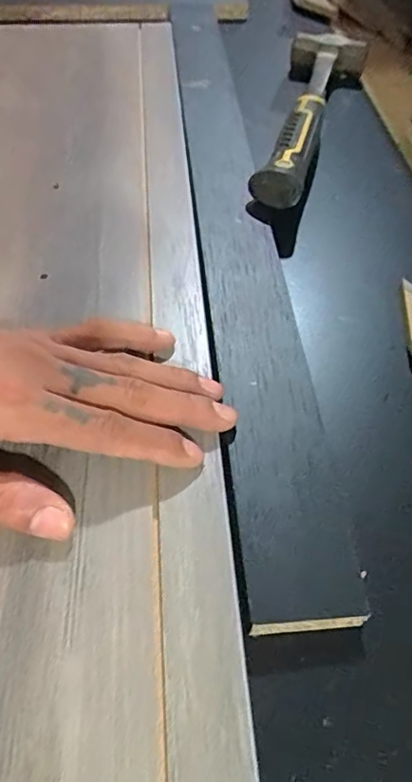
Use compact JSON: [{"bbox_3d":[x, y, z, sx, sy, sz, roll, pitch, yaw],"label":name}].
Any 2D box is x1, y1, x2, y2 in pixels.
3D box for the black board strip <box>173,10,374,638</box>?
[{"bbox_3d":[0.018,-0.131,0.383,0.052,0.011,0.574,-3,55,-5],"label":"black board strip"}]

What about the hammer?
[{"bbox_3d":[0.086,-0.240,0.456,0.070,0.033,0.274,14,56,8],"label":"hammer"}]

